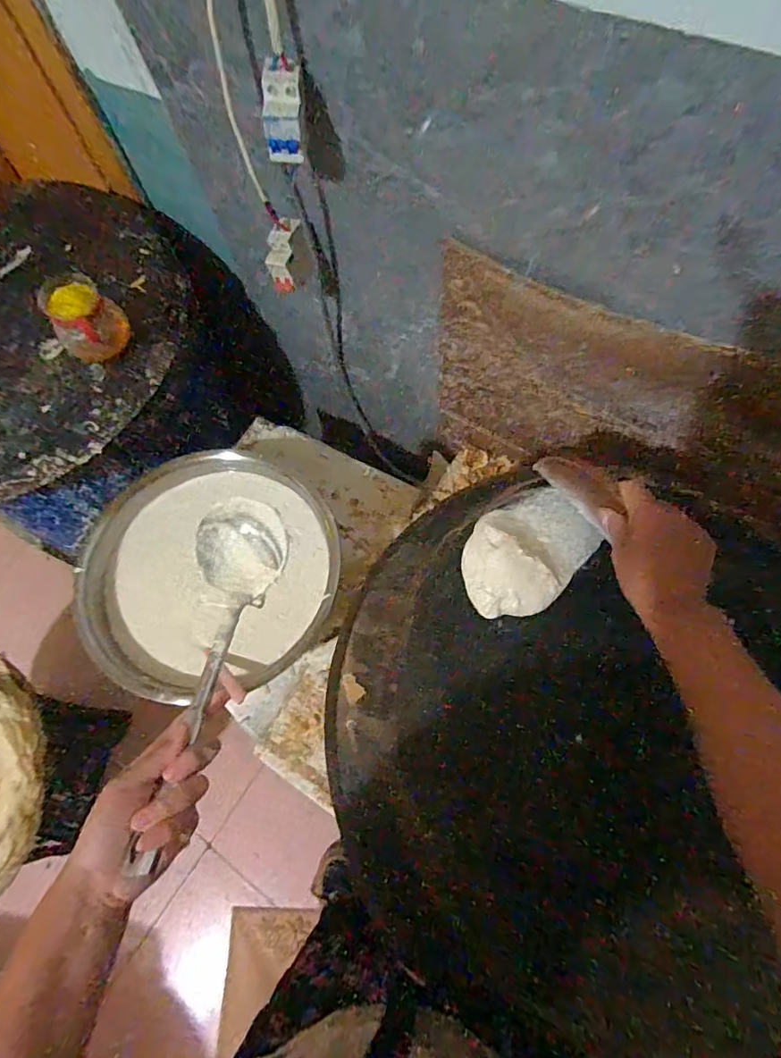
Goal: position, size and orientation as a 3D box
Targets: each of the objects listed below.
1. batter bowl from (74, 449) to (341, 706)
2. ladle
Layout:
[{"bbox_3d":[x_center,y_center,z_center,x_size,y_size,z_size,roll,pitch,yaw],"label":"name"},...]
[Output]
[{"bbox_3d":[-0.277,0.061,0.802,0.386,0.108,0.373,-1,69,2],"label":"batter bowl"},{"bbox_3d":[-0.175,0.125,0.499,0.105,0.057,0.340,1,53,3],"label":"ladle"}]

